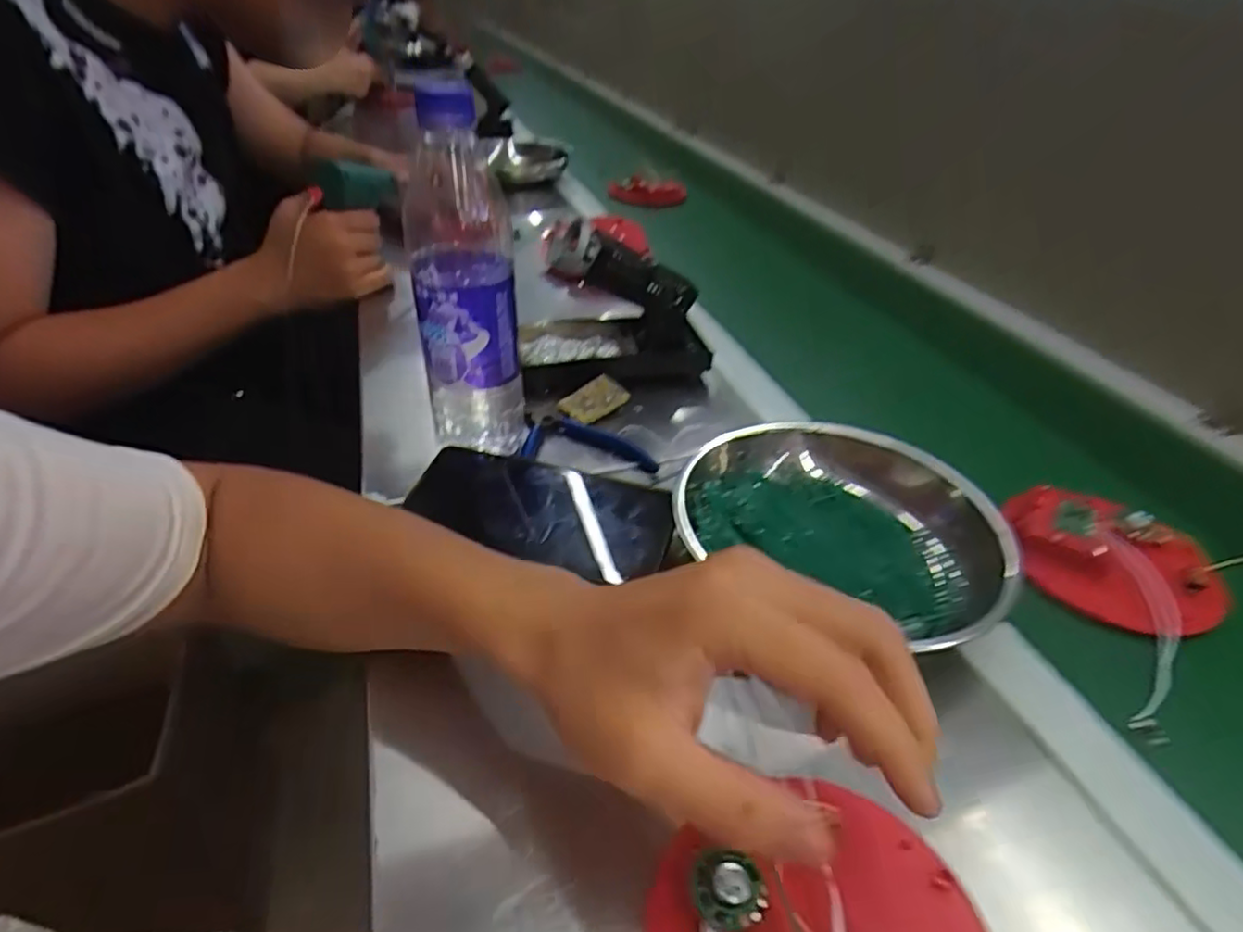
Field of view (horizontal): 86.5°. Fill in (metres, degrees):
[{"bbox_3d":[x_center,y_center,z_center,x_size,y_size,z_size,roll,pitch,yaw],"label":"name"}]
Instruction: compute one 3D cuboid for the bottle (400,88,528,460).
[{"bbox_3d":[-0.097,-0.101,0.409,0.063,0.204,0.058,-4,38,-9],"label":"bottle"}]

